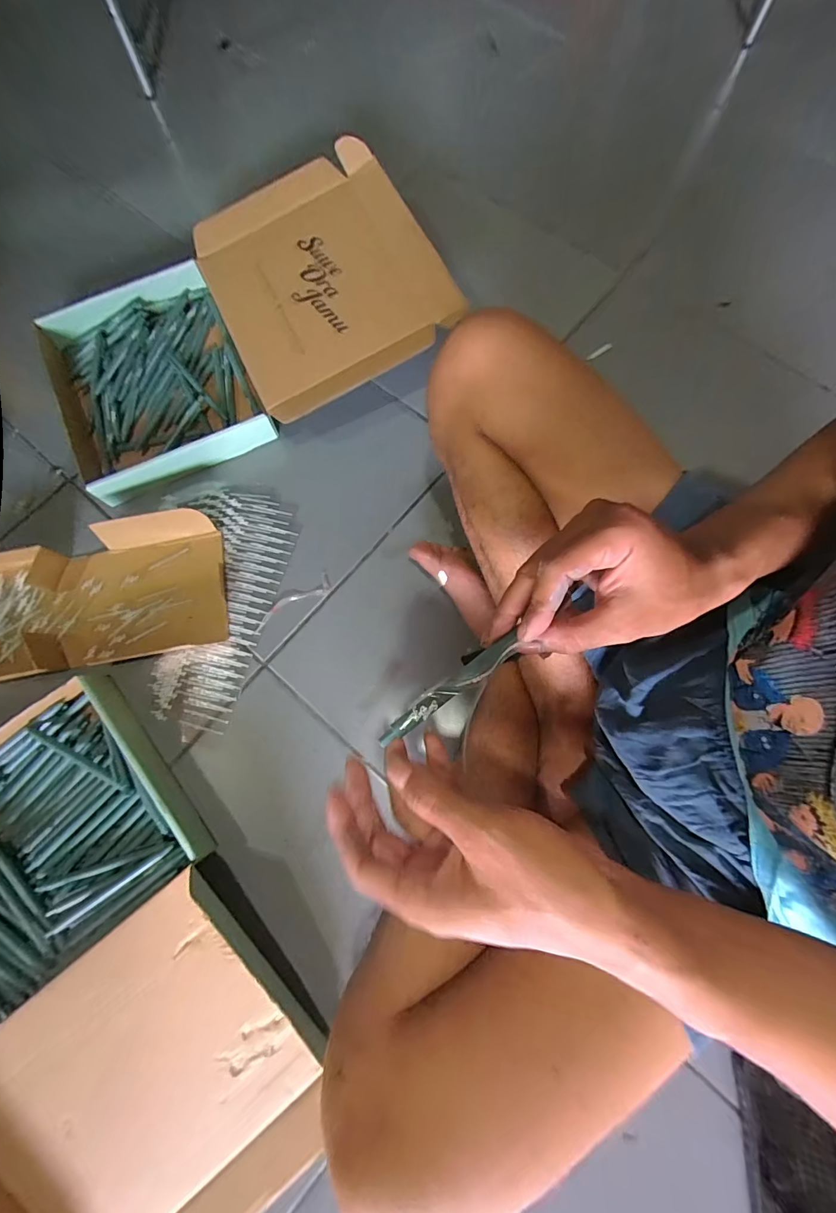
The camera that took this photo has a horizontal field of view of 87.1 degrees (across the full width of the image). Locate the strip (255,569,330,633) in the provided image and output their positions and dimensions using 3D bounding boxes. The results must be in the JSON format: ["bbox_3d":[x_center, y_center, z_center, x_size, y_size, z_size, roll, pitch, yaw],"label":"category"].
[{"bbox_3d":[-0.164,-0.004,0.574,0.116,0.012,0.031,-33,77,-6],"label":"strip"}]

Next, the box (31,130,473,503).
[{"bbox_3d":[-0.250,-0.403,0.621,0.548,0.118,0.335,-24,76,-4],"label":"box"}]

